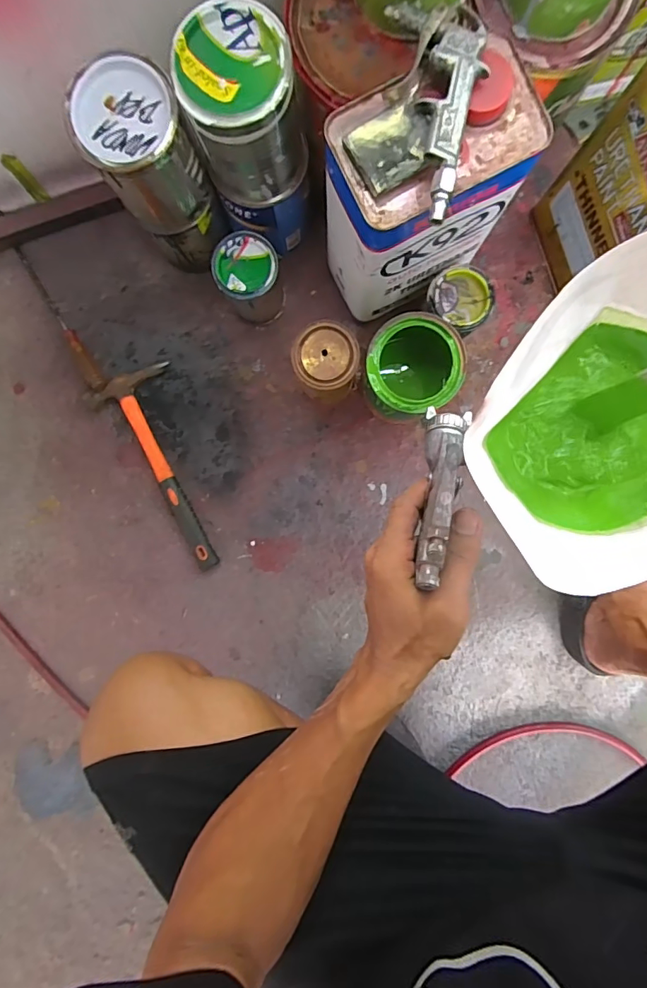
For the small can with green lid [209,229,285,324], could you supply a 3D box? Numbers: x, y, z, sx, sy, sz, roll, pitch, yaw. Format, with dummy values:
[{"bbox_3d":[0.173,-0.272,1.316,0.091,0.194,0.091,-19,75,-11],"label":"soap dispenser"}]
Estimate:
[{"bbox_3d":[-0.089,-0.264,0.578,0.070,0.102,0.071,0,92,2],"label":"small can with green lid"}]

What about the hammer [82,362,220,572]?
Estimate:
[{"bbox_3d":[-0.218,-0.024,0.624,0.106,0.031,0.277,-21,92,2],"label":"hammer"}]

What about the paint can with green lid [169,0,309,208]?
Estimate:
[{"bbox_3d":[-0.070,-0.359,0.443,0.105,0.127,0.100,-11,92,2],"label":"paint can with green lid"}]

